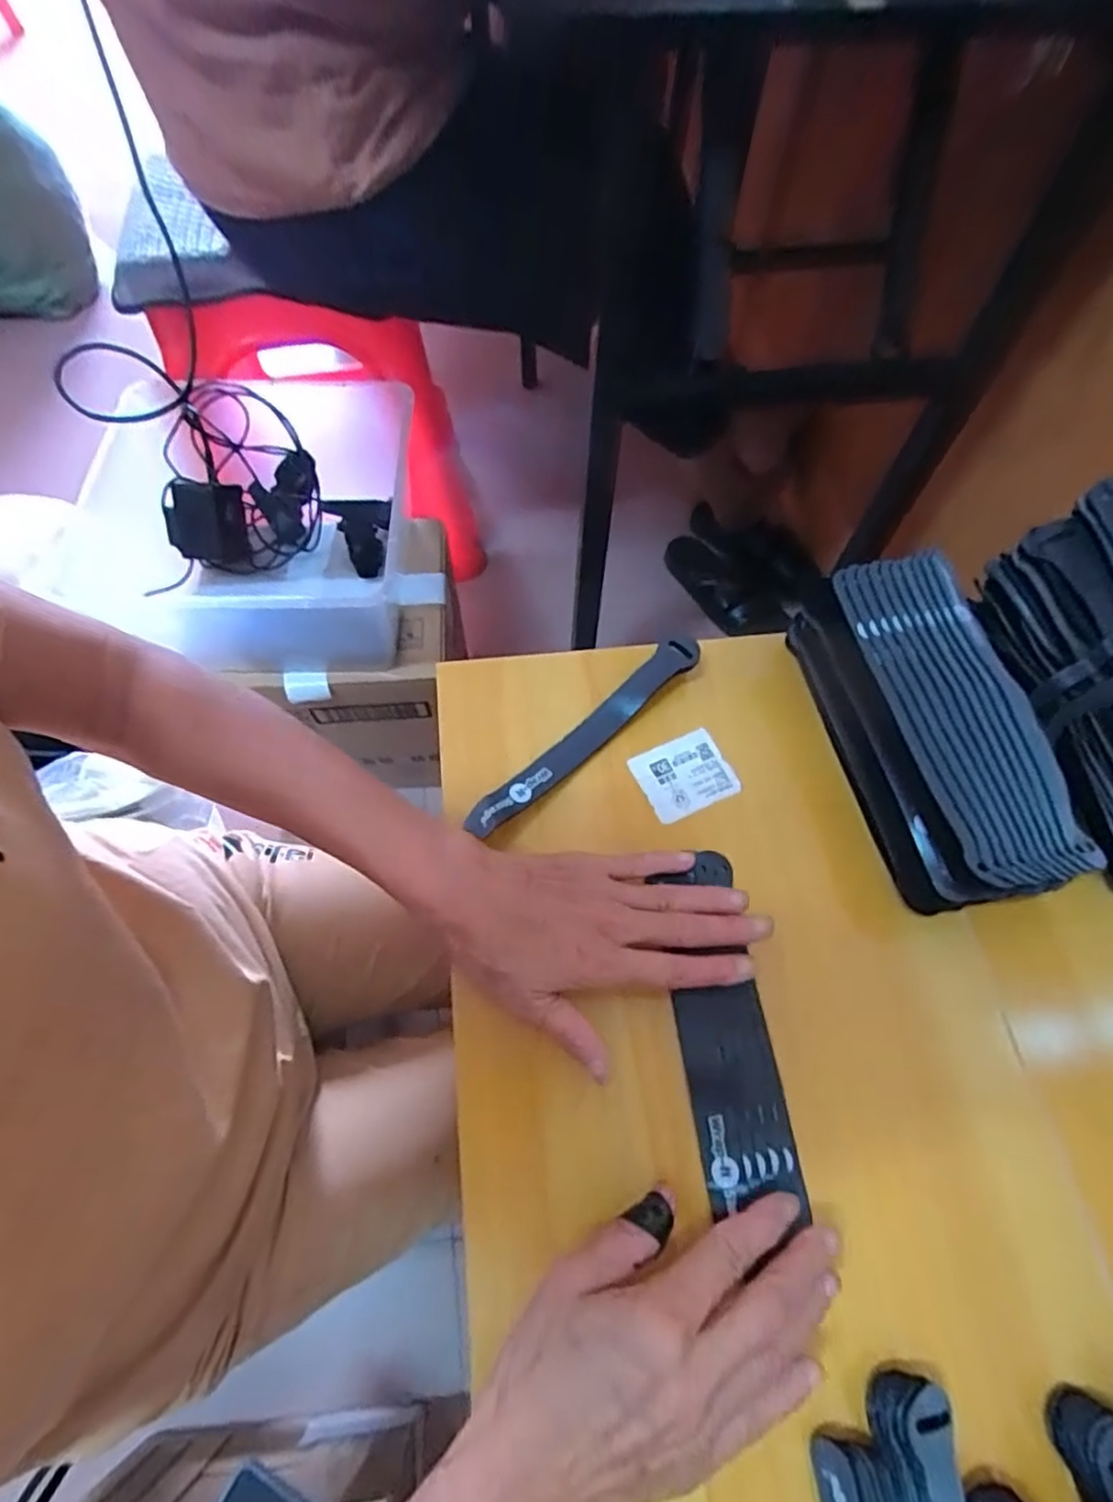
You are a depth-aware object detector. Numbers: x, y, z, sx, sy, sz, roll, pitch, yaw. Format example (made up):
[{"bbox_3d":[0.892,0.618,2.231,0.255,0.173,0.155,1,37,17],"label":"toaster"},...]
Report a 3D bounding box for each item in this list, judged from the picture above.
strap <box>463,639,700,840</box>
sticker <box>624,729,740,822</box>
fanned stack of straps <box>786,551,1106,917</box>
[{"bbox_3d":[0.021,-0.010,0.414,0.026,0.021,0.185,41,71,18],"label":"strap"},{"bbox_3d":[0.082,0.015,0.418,0.059,0.004,0.048,-23,70,-12],"label":"sticker"},{"bbox_3d":[0.216,-0.014,0.384,0.090,0.060,0.205,-11,64,-5],"label":"fanned stack of straps"}]

